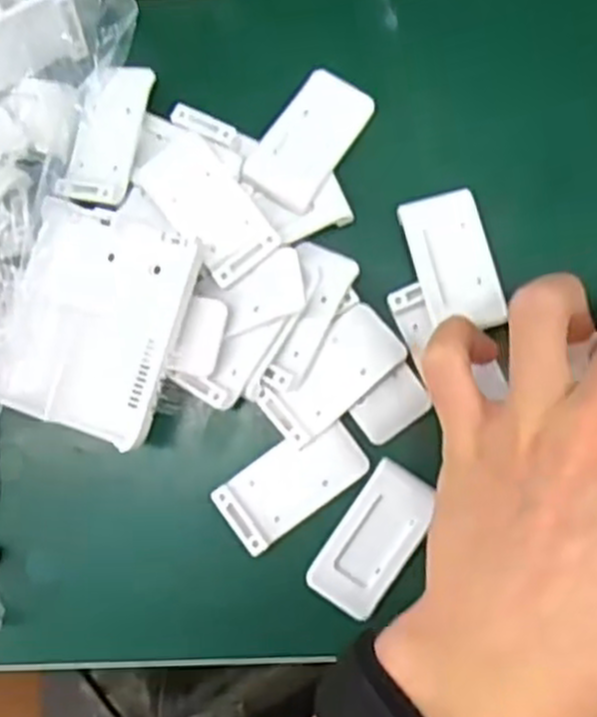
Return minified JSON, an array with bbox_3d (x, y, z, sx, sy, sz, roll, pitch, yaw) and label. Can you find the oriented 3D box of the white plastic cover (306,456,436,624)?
[{"bbox_3d":[0.028,0.067,0.297,0.027,0.004,0.055,32,87,4],"label":"white plastic cover"}]

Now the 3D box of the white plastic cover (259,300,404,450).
[{"bbox_3d":[0.013,0.006,0.297,0.054,0.007,0.027,-43,86,-2],"label":"white plastic cover"}]

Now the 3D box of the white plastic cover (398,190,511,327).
[{"bbox_3d":[0.058,-0.036,0.300,0.029,0.012,0.052,-13,88,-1],"label":"white plastic cover"}]

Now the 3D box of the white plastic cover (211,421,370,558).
[{"bbox_3d":[-0.002,0.046,0.298,0.055,0.005,0.028,-36,85,-1],"label":"white plastic cover"}]

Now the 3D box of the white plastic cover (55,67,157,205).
[{"bbox_3d":[-0.073,-0.085,0.304,0.025,0.012,0.053,15,86,3],"label":"white plastic cover"}]

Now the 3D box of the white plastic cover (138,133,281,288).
[{"bbox_3d":[-0.033,-0.056,0.294,0.030,0.012,0.056,-38,85,-2],"label":"white plastic cover"}]

